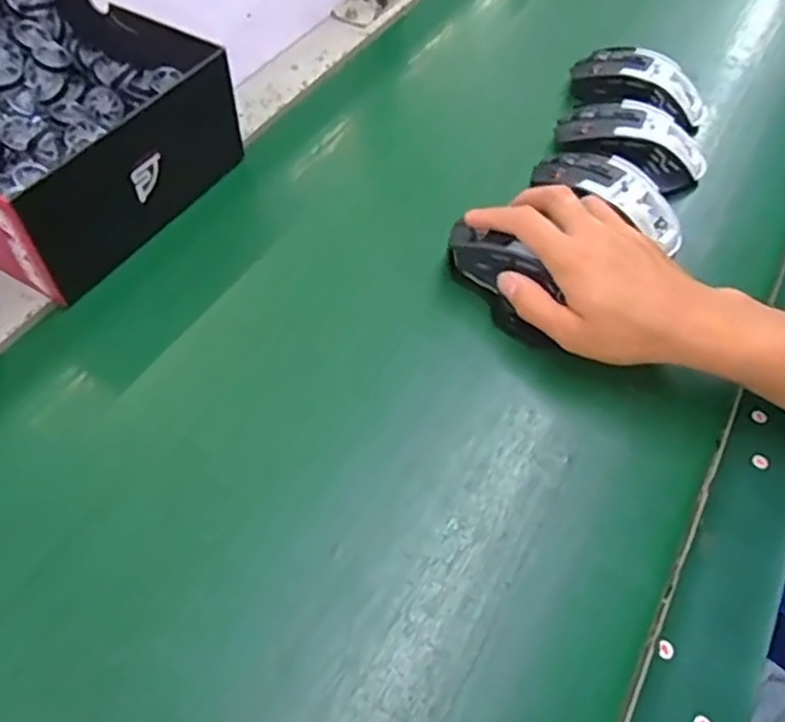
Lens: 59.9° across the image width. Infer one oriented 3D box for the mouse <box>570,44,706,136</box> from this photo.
[{"bbox_3d":[0.209,-0.233,0.581,0.116,0.036,0.065,26,58,14],"label":"mouse"}]

